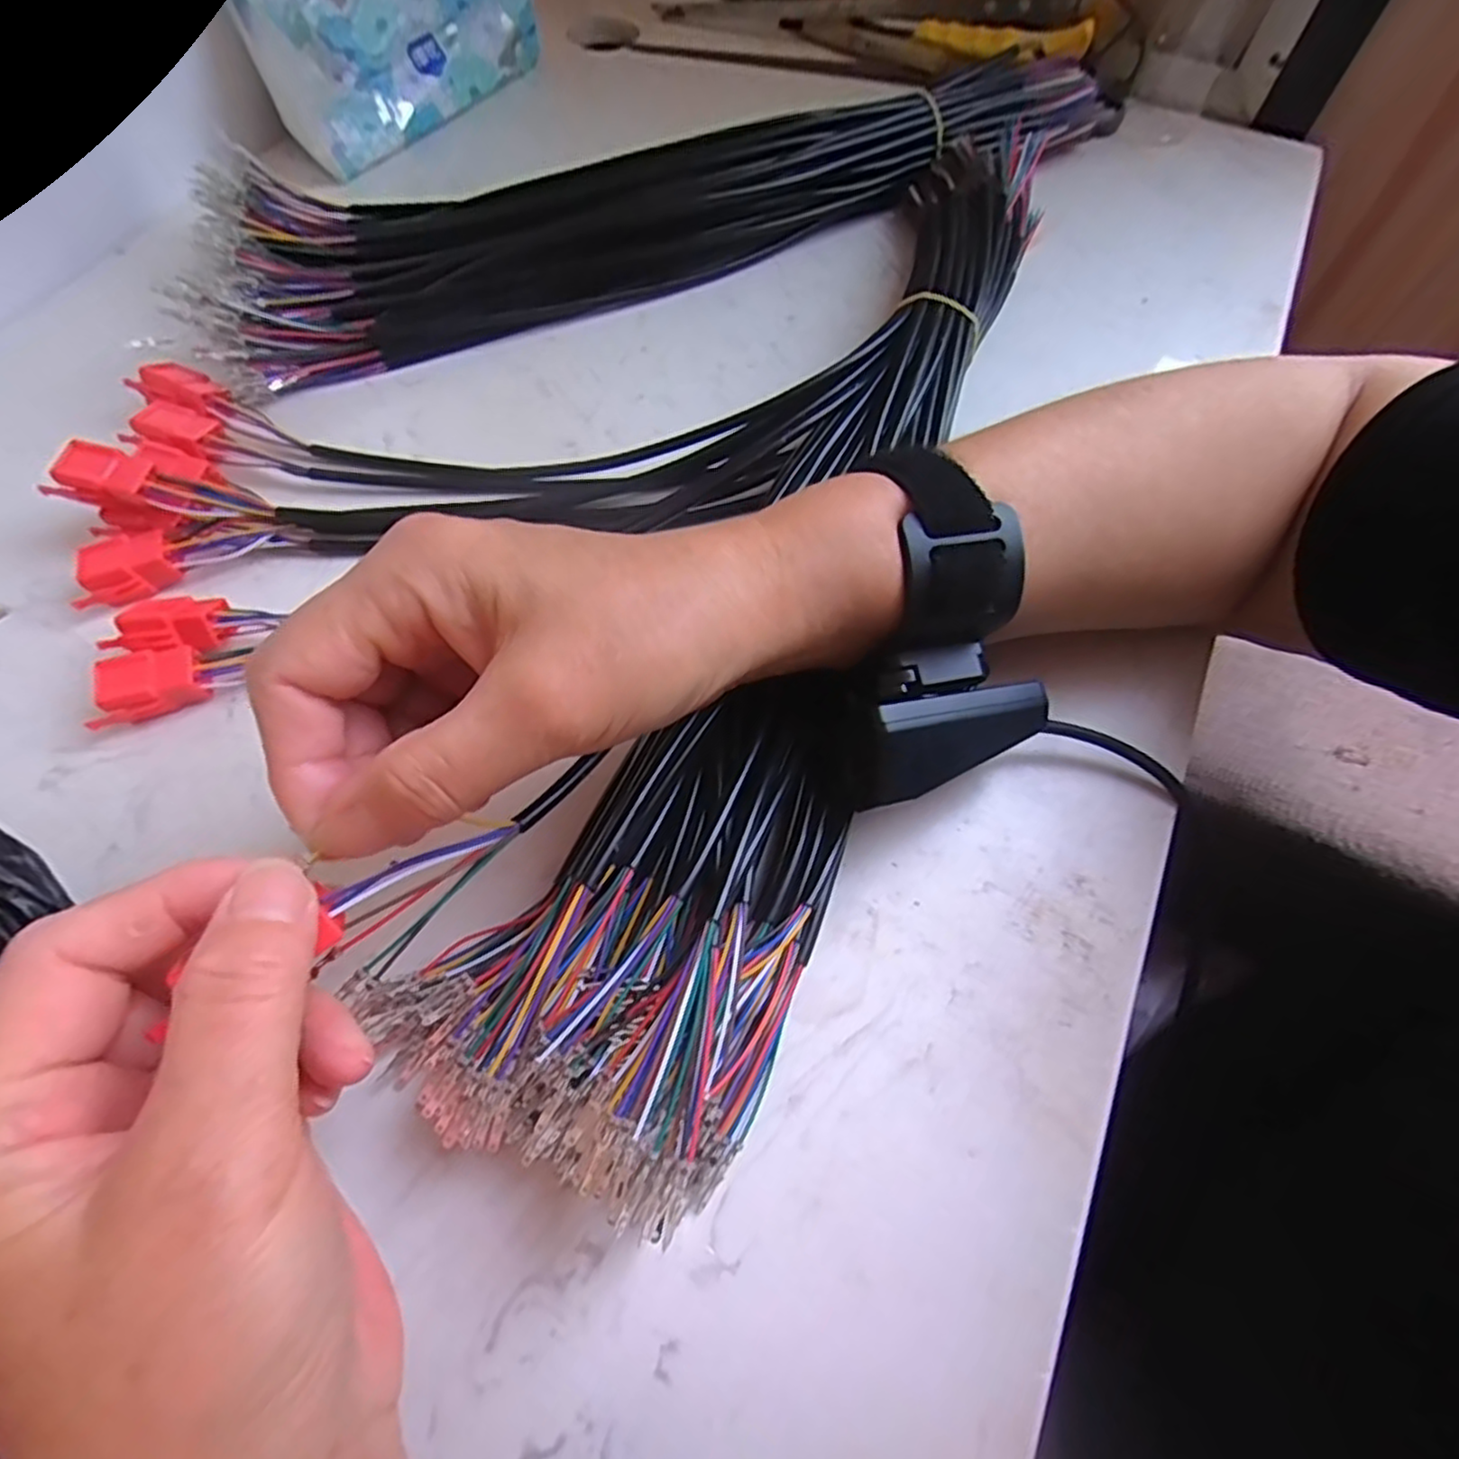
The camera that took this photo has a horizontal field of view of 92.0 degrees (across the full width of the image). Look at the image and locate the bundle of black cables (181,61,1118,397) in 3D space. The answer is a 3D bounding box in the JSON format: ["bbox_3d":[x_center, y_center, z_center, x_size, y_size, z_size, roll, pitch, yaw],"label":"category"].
[{"bbox_3d":[-0.044,-0.275,0.364,0.430,0.052,0.112,-18,66,-10],"label":"bundle of black cables"}]

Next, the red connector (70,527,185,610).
[{"bbox_3d":[-0.233,-0.060,0.272,0.037,0.017,0.022,-41,71,-19],"label":"red connector"}]

